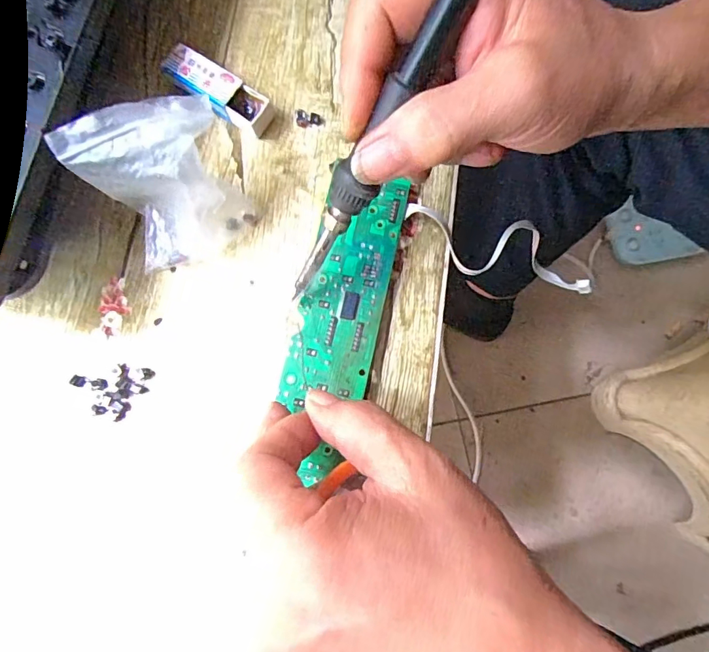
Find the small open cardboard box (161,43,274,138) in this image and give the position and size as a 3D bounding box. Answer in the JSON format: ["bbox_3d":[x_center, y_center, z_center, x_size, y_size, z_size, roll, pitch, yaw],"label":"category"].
[{"bbox_3d":[-0.084,-0.145,0.285,0.066,0.021,0.025,35,78,6],"label":"small open cardboard box"}]

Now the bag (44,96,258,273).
[{"bbox_3d":[-0.097,-0.075,0.246,0.074,0.071,0.058,-30,80,-6],"label":"bag"}]

